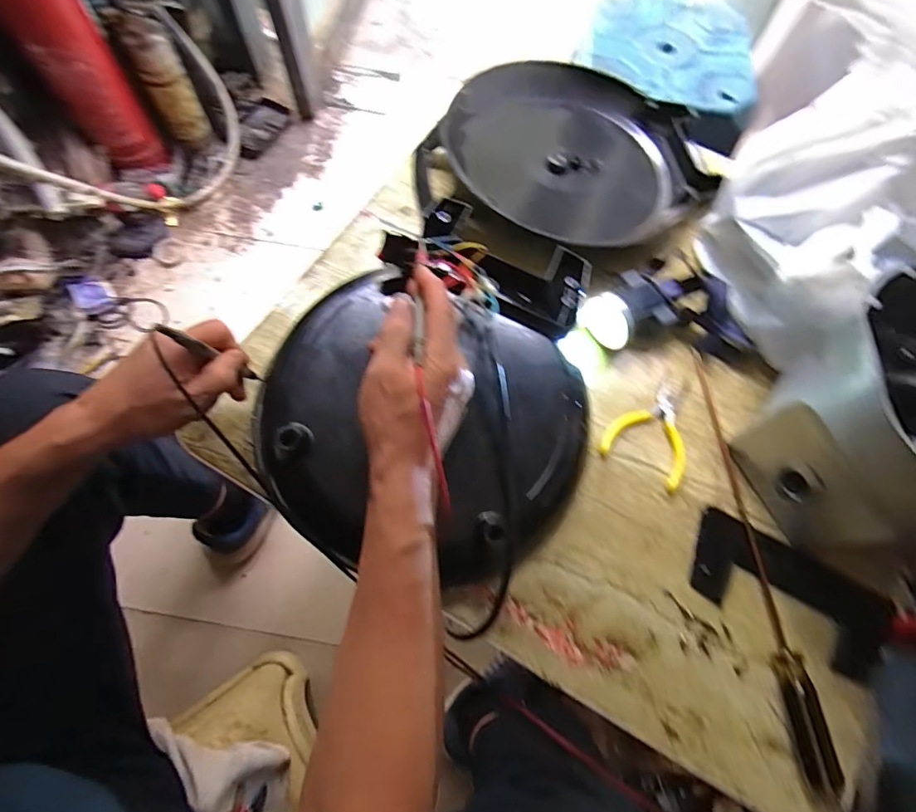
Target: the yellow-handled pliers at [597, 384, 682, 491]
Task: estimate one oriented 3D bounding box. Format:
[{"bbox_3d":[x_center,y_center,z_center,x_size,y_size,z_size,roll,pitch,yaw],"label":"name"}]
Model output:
[{"bbox_3d":[0.199,0.020,0.491,0.083,0.007,0.108,29,72,9],"label":"yellow-handled pliers"}]

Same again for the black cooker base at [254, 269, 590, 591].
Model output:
[{"bbox_3d":[-0.036,0.013,0.428,0.287,0.080,0.240,19,70,6],"label":"black cooker base"}]

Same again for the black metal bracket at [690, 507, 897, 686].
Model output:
[{"bbox_3d":[0.294,0.166,0.433,0.169,0.004,0.078,29,72,9],"label":"black metal bracket"}]

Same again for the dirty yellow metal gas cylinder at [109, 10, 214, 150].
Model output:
[{"bbox_3d":[-0.616,-0.682,1.036,0.087,0.264,0.080,-23,72,-9],"label":"dirty yellow metal gas cylinder"}]

